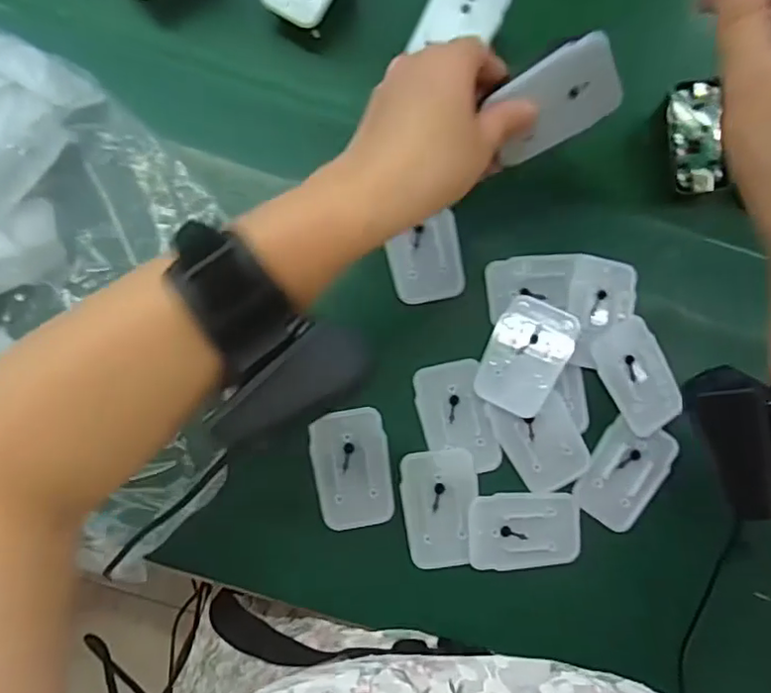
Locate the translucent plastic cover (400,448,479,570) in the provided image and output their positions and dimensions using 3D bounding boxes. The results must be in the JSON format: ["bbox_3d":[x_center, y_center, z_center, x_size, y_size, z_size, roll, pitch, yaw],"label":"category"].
[{"bbox_3d":[0.034,0.098,0.358,0.045,0.004,0.068,-5,83,-5],"label":"translucent plastic cover"}]

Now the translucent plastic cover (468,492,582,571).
[{"bbox_3d":[0.085,0.112,0.359,0.069,0.004,0.044,0,83,-4],"label":"translucent plastic cover"}]

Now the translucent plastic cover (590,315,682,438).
[{"bbox_3d":[0.161,0.019,0.377,0.046,0.010,0.072,-24,85,-7],"label":"translucent plastic cover"}]

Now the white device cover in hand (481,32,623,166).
[{"bbox_3d":[0.088,-0.127,0.306,0.064,0.006,0.044,-25,127,17],"label":"white device cover in hand"}]

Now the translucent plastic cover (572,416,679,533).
[{"bbox_3d":[0.153,0.080,0.377,0.045,0.007,0.069,34,82,1],"label":"translucent plastic cover"}]

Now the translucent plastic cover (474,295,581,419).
[{"bbox_3d":[0.087,0.006,0.365,0.046,0.010,0.070,22,85,11],"label":"translucent plastic cover"}]

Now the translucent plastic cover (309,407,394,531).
[{"bbox_3d":[-0.020,0.074,0.360,0.046,0.004,0.070,-6,83,-5],"label":"translucent plastic cover"}]

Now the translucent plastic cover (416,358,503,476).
[{"bbox_3d":[0.044,0.044,0.366,0.042,0.005,0.069,-13,84,-6],"label":"translucent plastic cover"}]

